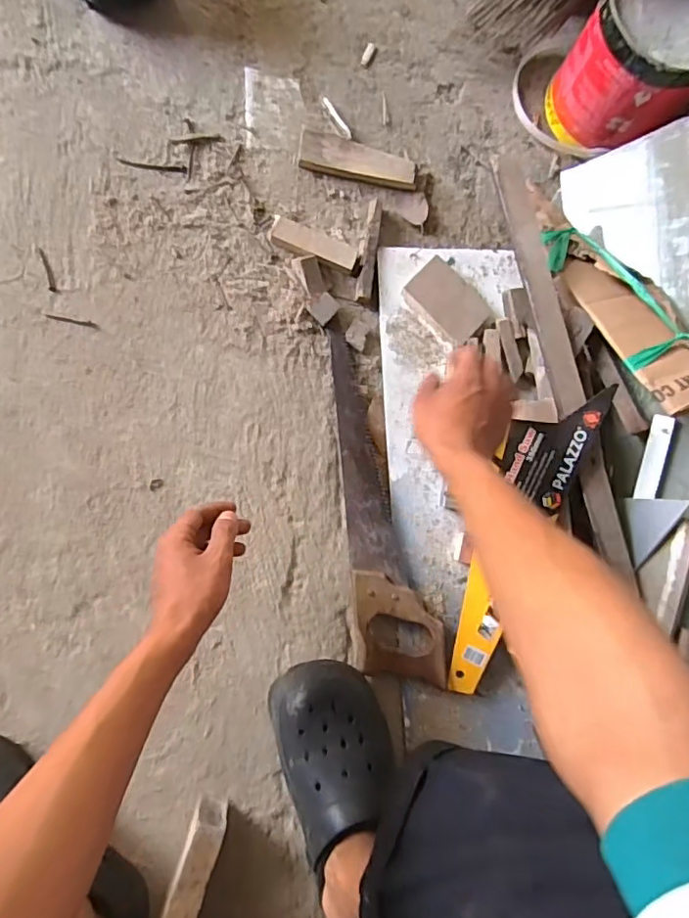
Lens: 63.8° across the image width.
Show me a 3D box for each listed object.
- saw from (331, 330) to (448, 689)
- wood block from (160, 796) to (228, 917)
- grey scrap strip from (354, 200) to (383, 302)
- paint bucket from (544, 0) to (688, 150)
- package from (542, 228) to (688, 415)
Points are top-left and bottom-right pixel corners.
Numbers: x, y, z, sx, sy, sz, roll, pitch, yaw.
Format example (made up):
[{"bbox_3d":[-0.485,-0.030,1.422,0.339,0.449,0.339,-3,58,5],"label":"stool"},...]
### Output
[{"bbox_3d":[0.038,0.058,0.636,0.091,0.016,0.400,-9,85,-8],"label":"saw"},{"bbox_3d":[-0.160,0.438,0.557,0.035,0.052,0.159,18,82,-5],"label":"wood block"},{"bbox_3d":[0.031,-0.252,0.660,0.018,0.022,0.131,10,83,-6],"label":"grey scrap strip"},{"bbox_3d":[0.343,-0.457,0.650,0.145,0.163,0.134,0,88,-10],"label":"paint bucket"},{"bbox_3d":[0.310,-0.163,0.600,0.103,0.050,0.266,-25,65,-9],"label":"package"}]

